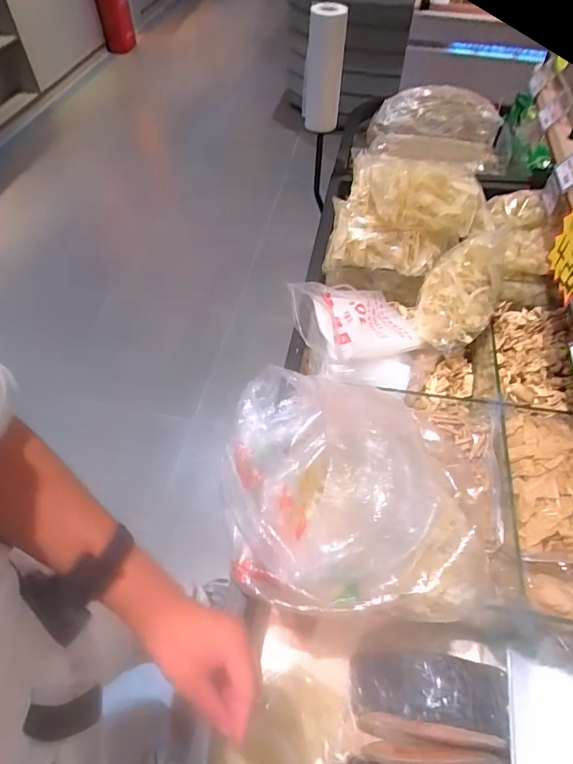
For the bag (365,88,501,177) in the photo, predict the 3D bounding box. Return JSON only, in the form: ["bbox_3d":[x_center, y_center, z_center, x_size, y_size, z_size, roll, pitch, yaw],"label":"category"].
[{"bbox_3d":[0.478,-0.809,1.449,0.429,0.169,0.280,10,54,7],"label":"bag"}]

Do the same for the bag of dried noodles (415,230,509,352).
[{"bbox_3d":[0.369,-0.191,0.956,0.150,0.085,0.242,24,99,17],"label":"bag of dried noodles"}]

